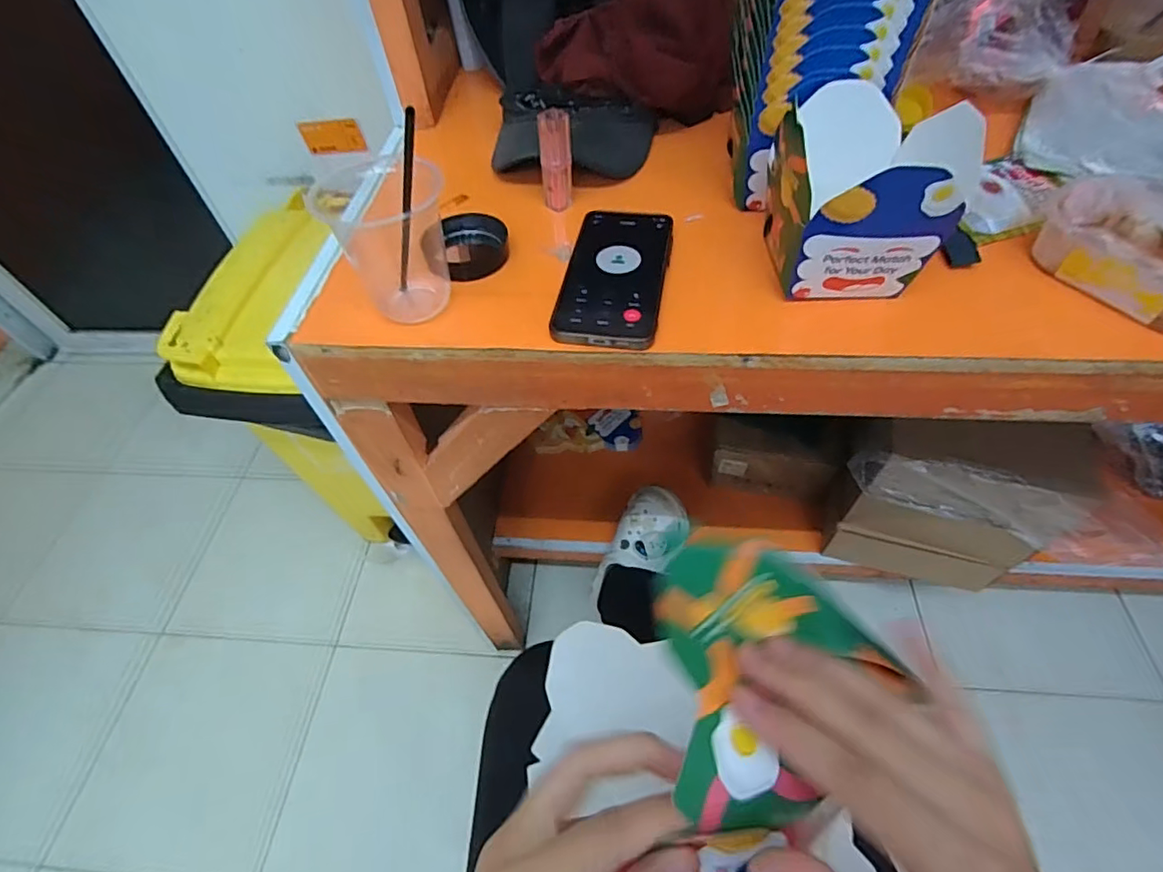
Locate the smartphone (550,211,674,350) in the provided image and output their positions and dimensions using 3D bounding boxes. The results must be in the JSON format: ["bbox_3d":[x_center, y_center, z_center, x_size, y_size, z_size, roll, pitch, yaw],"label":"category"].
[{"bbox_3d":[0.029,-0.135,0.449,0.080,0.007,0.164,6,55,11],"label":"smartphone"}]

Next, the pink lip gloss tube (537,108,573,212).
[{"bbox_3d":[-0.022,-0.248,0.495,0.026,0.080,0.024,4,54,6],"label":"pink lip gloss tube"}]

